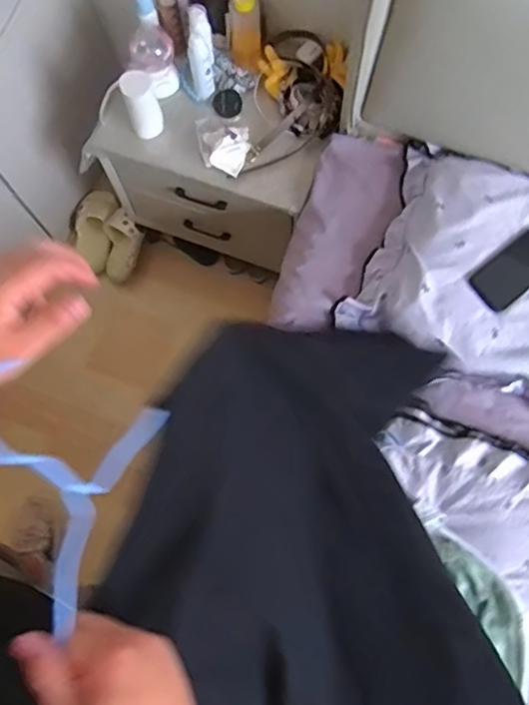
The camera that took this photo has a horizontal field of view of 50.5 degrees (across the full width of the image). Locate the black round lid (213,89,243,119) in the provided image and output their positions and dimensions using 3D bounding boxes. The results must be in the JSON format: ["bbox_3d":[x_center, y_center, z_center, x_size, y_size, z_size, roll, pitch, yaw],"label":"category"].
[{"bbox_3d":[-0.078,-0.525,1.184,0.058,0.011,0.062,0,74,0],"label":"black round lid"}]

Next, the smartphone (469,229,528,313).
[{"bbox_3d":[0.441,-0.145,0.987,0.163,0.008,0.081,-39,77,-10],"label":"smartphone"}]

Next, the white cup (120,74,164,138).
[{"bbox_3d":[-0.242,-0.490,1.111,0.063,0.105,0.068,-20,75,-5],"label":"white cup"}]

